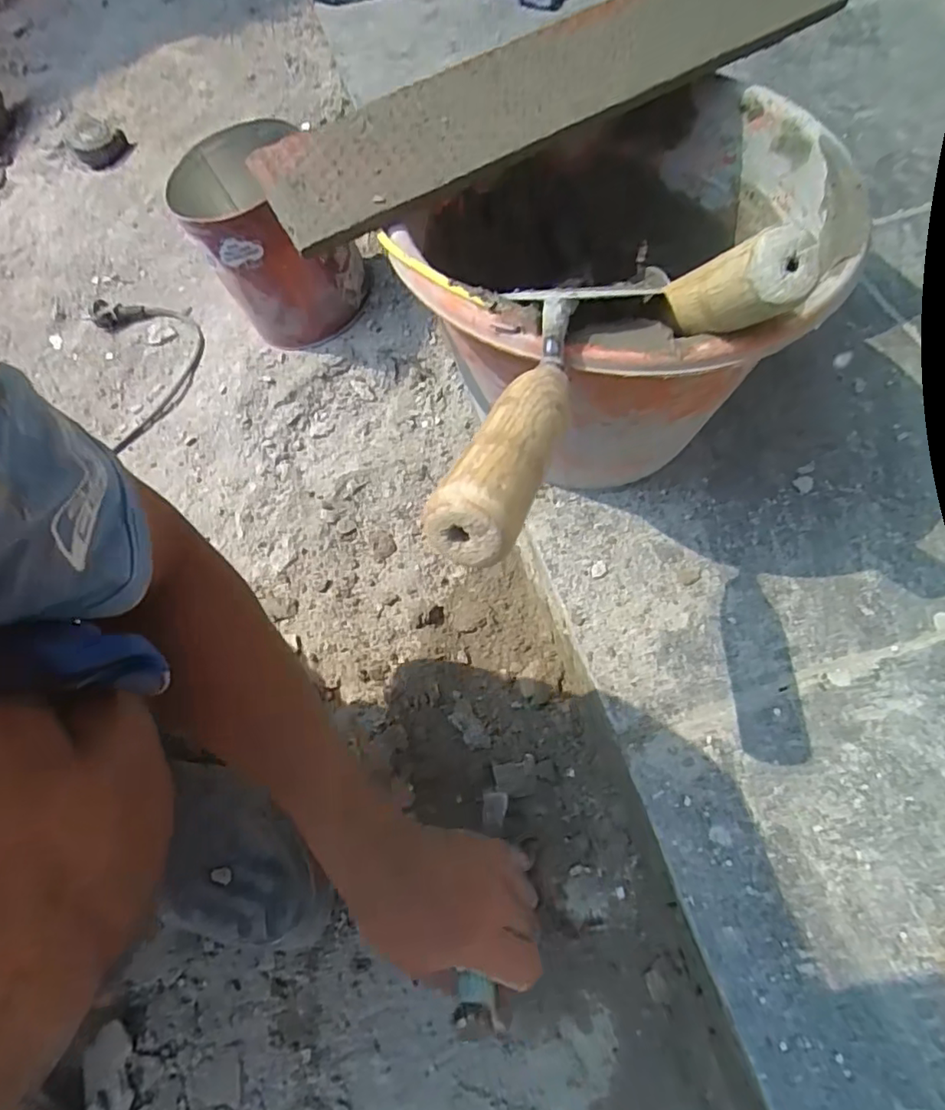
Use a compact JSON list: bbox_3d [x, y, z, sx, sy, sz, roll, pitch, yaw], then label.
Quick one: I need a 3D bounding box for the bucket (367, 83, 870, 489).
[{"bbox_3d":[0.093,-0.174,0.429,0.255,0.200,0.261,-1,64,3],"label":"bucket"}]

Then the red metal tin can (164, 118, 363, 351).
[{"bbox_3d":[-0.207,-0.321,0.617,0.164,0.162,0.135,13,65,10],"label":"red metal tin can"}]

